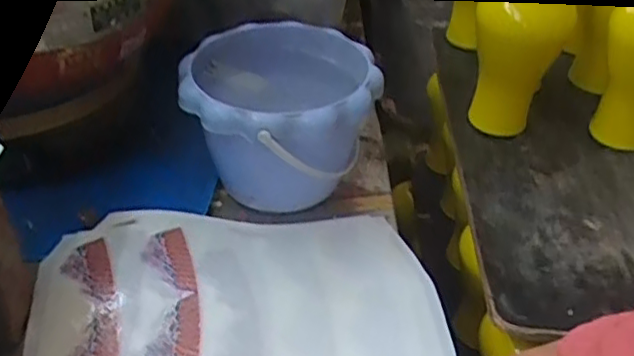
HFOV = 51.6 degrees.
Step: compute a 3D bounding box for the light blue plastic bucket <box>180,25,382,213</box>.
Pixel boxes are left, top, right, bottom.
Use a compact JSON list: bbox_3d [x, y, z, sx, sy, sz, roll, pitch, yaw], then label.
[{"bbox_3d":[-0.031,-0.040,0.540,0.139,0.120,0.143,2,39,-1],"label":"light blue plastic bucket"}]

